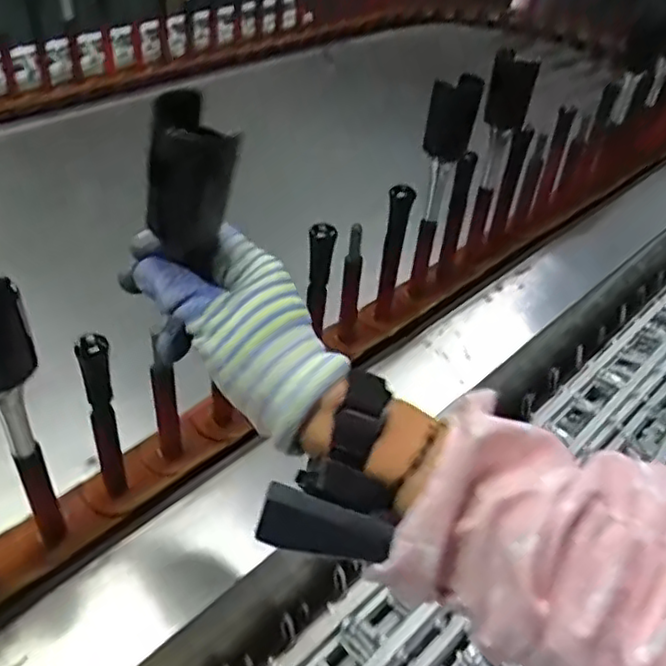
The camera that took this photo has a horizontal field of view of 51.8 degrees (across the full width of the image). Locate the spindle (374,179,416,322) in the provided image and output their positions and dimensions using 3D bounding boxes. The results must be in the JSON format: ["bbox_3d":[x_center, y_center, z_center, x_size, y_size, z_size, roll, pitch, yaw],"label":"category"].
[{"bbox_3d":[0.055,-0.070,0.645,0.020,0.144,0.026,7,40,1],"label":"spindle"}]

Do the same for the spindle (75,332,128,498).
[{"bbox_3d":[-0.153,0.059,0.463,0.018,0.148,0.012,-6,41,-14],"label":"spindle"}]

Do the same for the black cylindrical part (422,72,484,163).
[{"bbox_3d":[0.105,-0.192,0.613,0.040,0.069,0.032,10,40,5],"label":"black cylindrical part"}]

